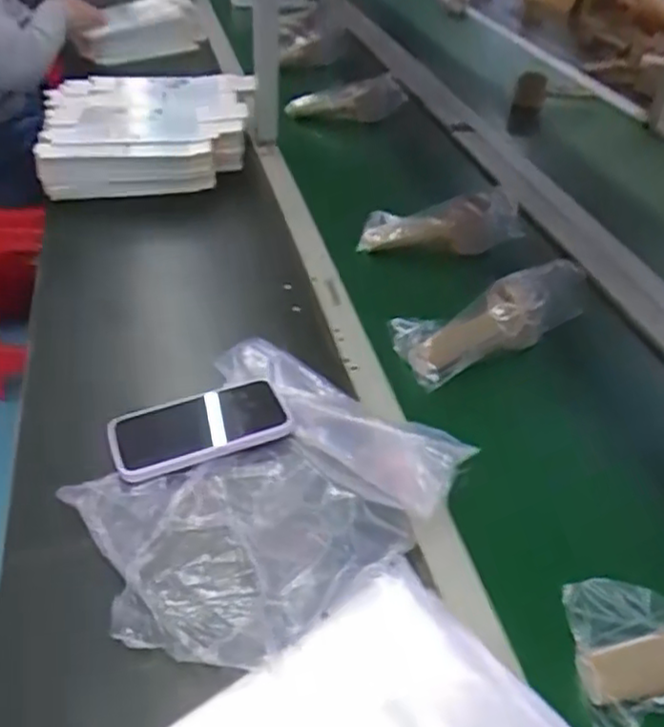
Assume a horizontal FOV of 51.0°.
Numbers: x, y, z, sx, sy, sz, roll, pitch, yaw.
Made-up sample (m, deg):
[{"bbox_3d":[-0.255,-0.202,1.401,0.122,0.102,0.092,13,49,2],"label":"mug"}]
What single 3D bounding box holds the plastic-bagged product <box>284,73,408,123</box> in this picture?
[{"bbox_3d":[0.024,-0.450,1.186,0.189,0.068,0.068,-6,40,-14],"label":"plastic-bagged product"}]

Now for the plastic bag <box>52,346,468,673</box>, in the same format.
[{"bbox_3d":[-0.063,0.087,0.540,0.244,0.046,0.257,34,47,31],"label":"plastic bag"}]

